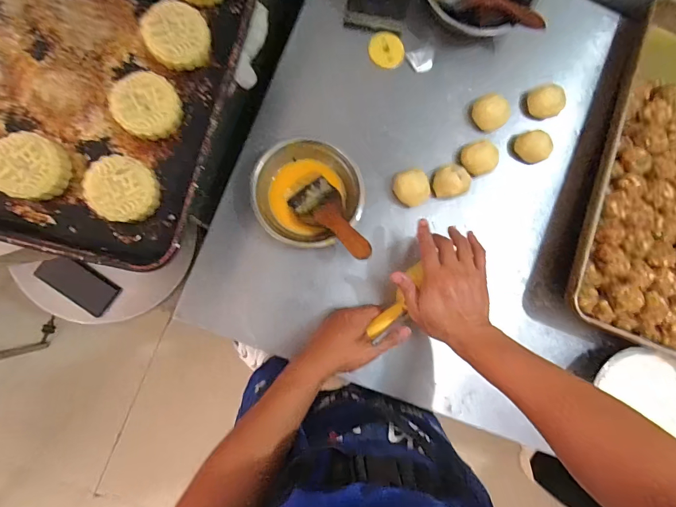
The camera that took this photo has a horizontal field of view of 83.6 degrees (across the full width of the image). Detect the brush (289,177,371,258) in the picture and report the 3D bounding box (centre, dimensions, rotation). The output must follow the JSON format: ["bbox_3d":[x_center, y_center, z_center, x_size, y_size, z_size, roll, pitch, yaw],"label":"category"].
[{"bbox_3d":[-0.006,-0.051,0.567,0.067,0.012,0.152,-38,65,-7],"label":"brush"}]

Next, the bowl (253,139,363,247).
[{"bbox_3d":[-0.048,-0.092,0.596,0.164,0.059,0.159,0,86,-6],"label":"bowl"}]

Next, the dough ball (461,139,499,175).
[{"bbox_3d":[0.234,-0.157,0.626,0.047,0.047,0.050,0,86,-6],"label":"dough ball"}]

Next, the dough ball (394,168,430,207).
[{"bbox_3d":[0.119,-0.107,0.618,0.056,0.042,0.058,0,86,-6],"label":"dough ball"}]

